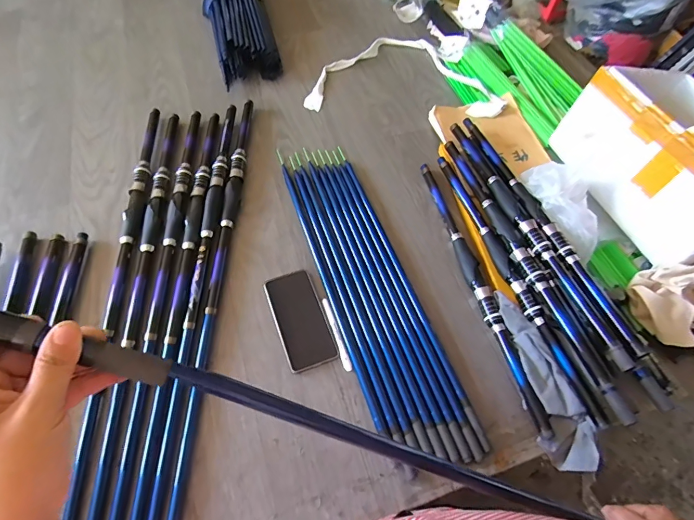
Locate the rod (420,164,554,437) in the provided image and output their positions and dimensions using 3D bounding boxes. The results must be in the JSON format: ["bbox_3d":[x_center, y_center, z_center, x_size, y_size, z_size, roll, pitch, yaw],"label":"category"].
[{"bbox_3d":[0.214,0.025,0.681,0.025,0.031,0.509,-9,58,-8],"label":"rod"}]

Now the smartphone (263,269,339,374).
[{"bbox_3d":[-0.074,0.089,0.634,0.077,0.008,0.161,-18,59,-13],"label":"smartphone"}]

